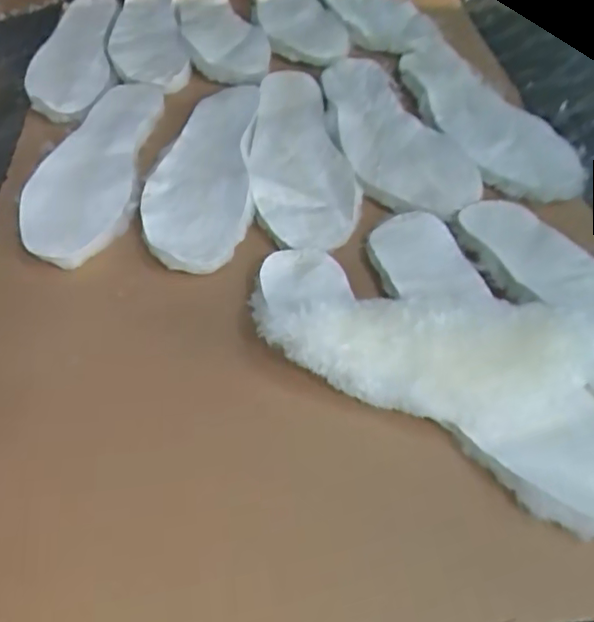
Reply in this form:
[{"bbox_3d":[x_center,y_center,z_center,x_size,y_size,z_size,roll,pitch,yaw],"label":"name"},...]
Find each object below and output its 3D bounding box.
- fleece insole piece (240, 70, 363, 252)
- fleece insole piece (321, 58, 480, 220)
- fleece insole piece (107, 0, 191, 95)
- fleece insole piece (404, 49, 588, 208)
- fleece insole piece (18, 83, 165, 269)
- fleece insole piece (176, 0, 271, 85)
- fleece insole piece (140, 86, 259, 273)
[{"bbox_3d":[-0.004,-0.148,0.534,0.086,0.009,0.260,-11,51,-3],"label":"fleece insole piece"},{"bbox_3d":[0.082,-0.170,0.549,0.094,0.011,0.254,-15,51,-6],"label":"fleece insole piece"},{"bbox_3d":[-0.177,-0.327,0.703,0.084,0.019,0.247,-12,51,-3],"label":"fleece insole piece"},{"bbox_3d":[0.166,-0.185,0.559,0.085,0.012,0.256,-19,52,-9],"label":"fleece insole piece"},{"bbox_3d":[-0.183,-0.136,0.543,0.091,0.013,0.255,0,49,-1],"label":"fleece insole piece"},{"bbox_3d":[-0.093,-0.336,0.705,0.087,0.016,0.271,-17,52,-8],"label":"fleece insole piece"},{"bbox_3d":[-0.083,-0.132,0.526,0.088,0.013,0.252,-4,51,3],"label":"fleece insole piece"}]

